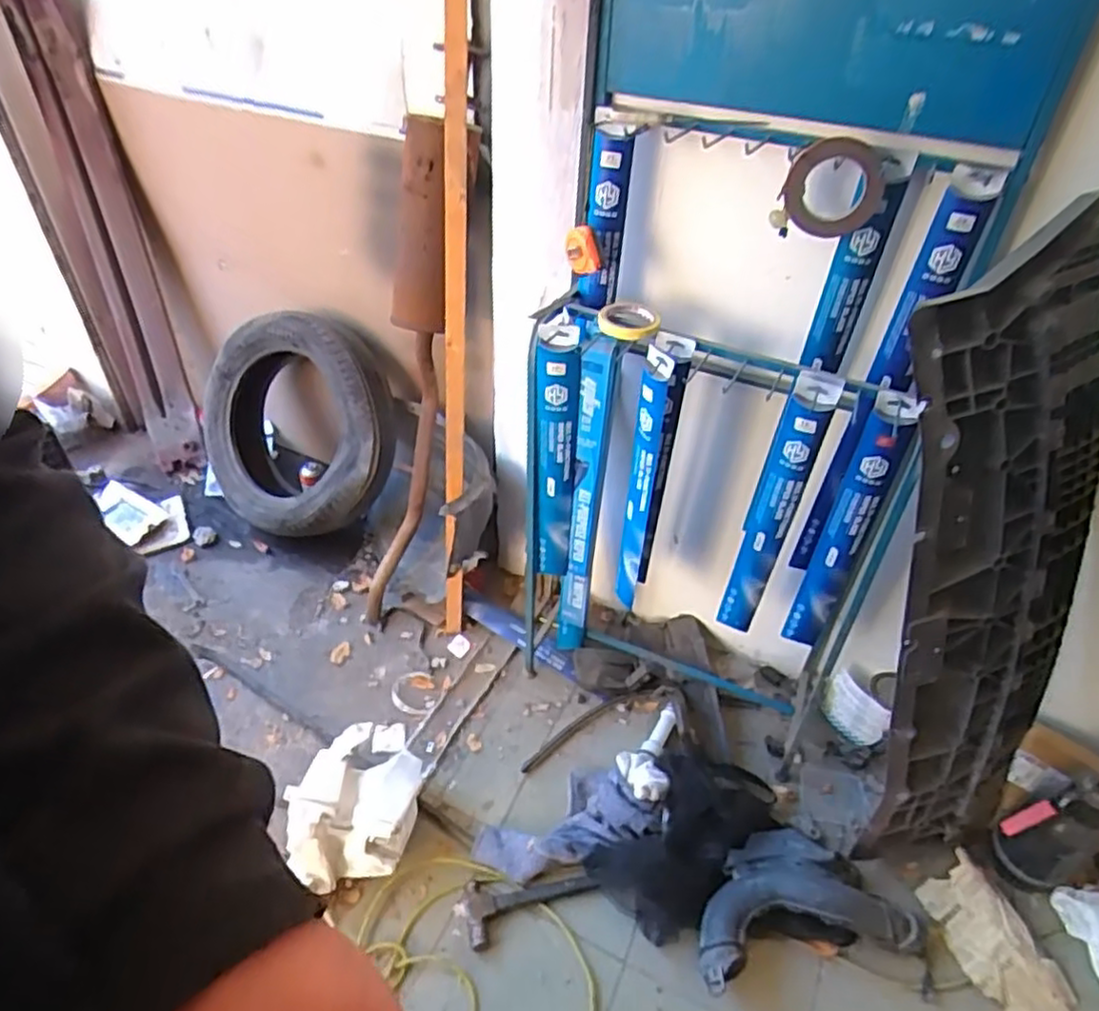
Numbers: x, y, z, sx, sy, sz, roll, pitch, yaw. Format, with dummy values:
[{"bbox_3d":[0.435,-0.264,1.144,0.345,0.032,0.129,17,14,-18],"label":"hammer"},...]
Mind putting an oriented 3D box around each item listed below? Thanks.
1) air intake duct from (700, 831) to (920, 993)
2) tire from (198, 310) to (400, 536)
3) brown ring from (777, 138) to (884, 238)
[{"bbox_3d":[0.425,0.682,1.233,0.390,0.113,0.211,-6,42,-11],"label":"air intake duct"},{"bbox_3d":[-0.658,-0.207,1.837,0.561,0.555,0.181,15,11,20],"label":"tire"},{"bbox_3d":[0.392,-0.439,0.987,0.125,0.120,0.045,5,42,3],"label":"brown ring"}]

